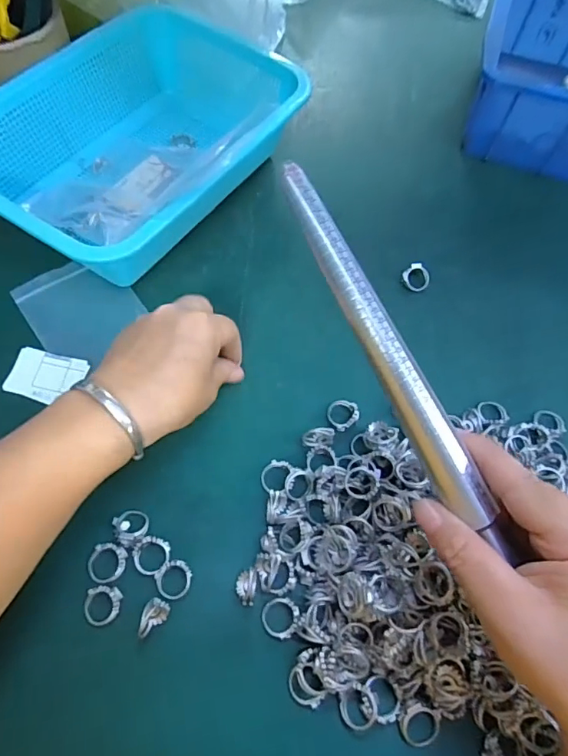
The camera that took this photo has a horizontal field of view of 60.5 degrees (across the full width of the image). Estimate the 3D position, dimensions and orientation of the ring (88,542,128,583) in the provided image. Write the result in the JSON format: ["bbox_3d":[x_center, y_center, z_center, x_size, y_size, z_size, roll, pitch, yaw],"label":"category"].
[{"bbox_3d":[-0.108,0.113,0.297,0.022,0.005,0.022,1,63,-2],"label":"ring"}]

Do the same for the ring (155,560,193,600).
[{"bbox_3d":[-0.066,0.123,0.297,0.021,0.004,0.021,1,79,-4],"label":"ring"}]

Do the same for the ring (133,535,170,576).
[{"bbox_3d":[-0.082,0.109,0.302,0.021,0.006,0.022,1,63,-2],"label":"ring"}]

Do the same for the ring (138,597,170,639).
[{"bbox_3d":[-0.076,0.141,0.285,0.013,0.015,0.022,20,64,7],"label":"ring"}]

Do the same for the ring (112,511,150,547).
[{"bbox_3d":[-0.097,0.094,0.309,0.021,0.009,0.022,1,63,-2],"label":"ring"}]

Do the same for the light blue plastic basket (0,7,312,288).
[{"bbox_3d":[-0.122,-0.204,0.418,0.186,0.078,0.277,39,70,17],"label":"light blue plastic basket"}]

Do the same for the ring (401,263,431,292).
[{"bbox_3d":[0.112,-0.086,0.411,0.023,0.012,0.021,0,64,0],"label":"ring"}]

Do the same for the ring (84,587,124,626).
[{"bbox_3d":[-0.107,0.135,0.287,0.019,0.008,0.021,7,63,1],"label":"ring"}]

